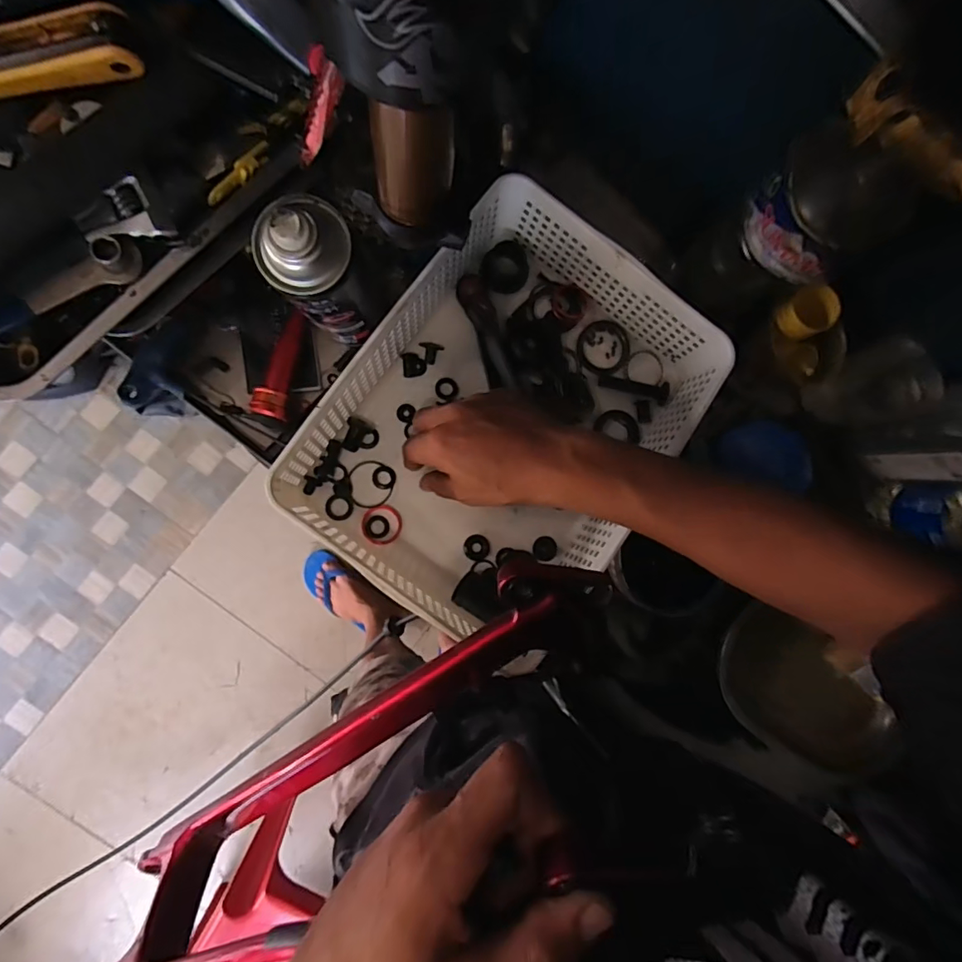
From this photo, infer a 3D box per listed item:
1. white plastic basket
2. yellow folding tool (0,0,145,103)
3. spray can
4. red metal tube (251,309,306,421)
[{"bbox_3d":[0.023,-0.051,0.434,0.243,0.076,0.320,35,85,-5],"label":"white plastic basket"},{"bbox_3d":[-0.303,-0.296,0.359,0.129,0.032,0.038,-7,89,5],"label":"yellow folding tool"},{"bbox_3d":[-0.118,-0.142,0.376,0.058,0.163,0.049,-22,92,-7],"label":"spray can"},{"bbox_3d":[-0.178,-0.102,0.453,0.027,0.022,0.095,10,88,-7],"label":"red metal tube"}]

